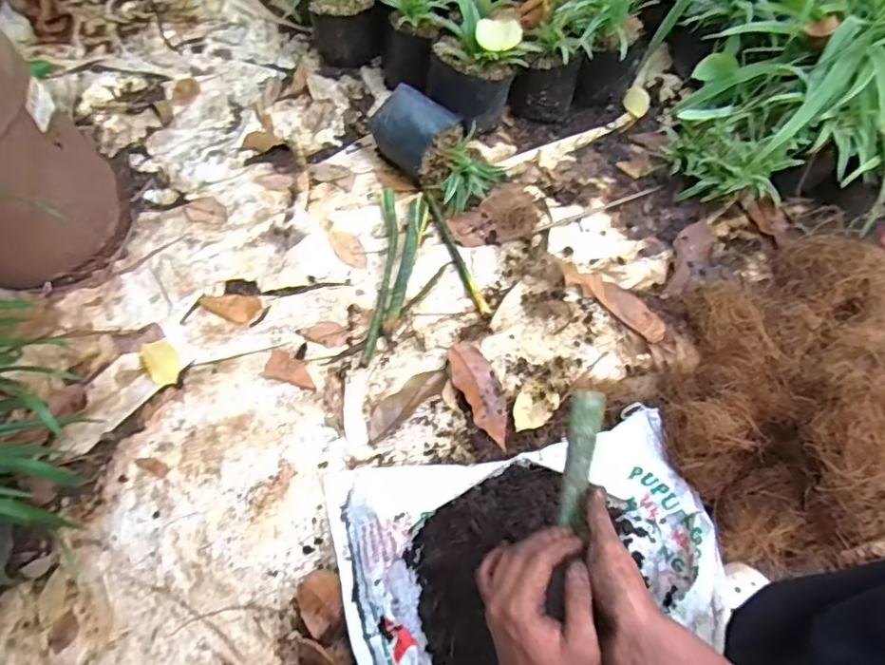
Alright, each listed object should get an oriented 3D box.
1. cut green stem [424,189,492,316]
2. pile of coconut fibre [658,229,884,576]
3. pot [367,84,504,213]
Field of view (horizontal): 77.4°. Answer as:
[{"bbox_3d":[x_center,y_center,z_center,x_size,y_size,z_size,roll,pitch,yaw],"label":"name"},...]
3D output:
[{"bbox_3d":[0.021,-0.128,0.871,0.019,0.011,0.244,-19,67,-11],"label":"cut green stem"},{"bbox_3d":[0.503,0.040,0.704,0.472,0.196,0.373,-18,67,-10],"label":"pile of coconut fibre"},{"bbox_3d":[-0.010,-0.312,0.915,0.209,0.097,0.131,34,68,14],"label":"pot"}]

